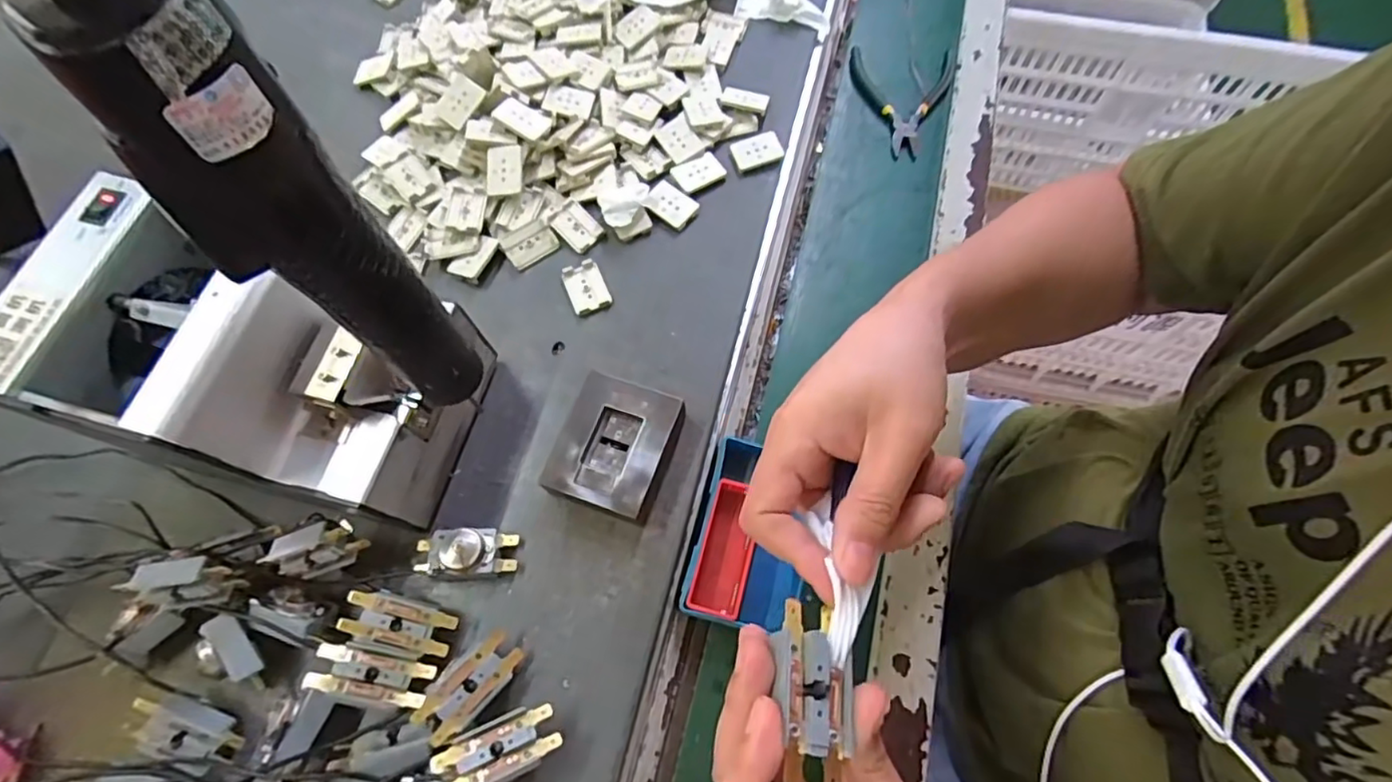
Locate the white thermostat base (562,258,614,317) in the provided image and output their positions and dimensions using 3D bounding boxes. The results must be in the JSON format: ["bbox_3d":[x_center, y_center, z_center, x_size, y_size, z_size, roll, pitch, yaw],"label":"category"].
[{"bbox_3d":[-0.080,-0.076,0.458,0.028,0.006,0.042,-22,69,-8],"label":"white thermostat base"}]

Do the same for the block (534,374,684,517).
[{"bbox_3d":[-0.050,0.036,0.401,0.068,0.027,0.081,18,69,9],"label":"block"}]

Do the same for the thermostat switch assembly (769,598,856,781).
[{"bbox_3d":[0.042,0.105,0.221,0.027,0.011,0.058,-2,58,0],"label":"thermostat switch assembly"}]

